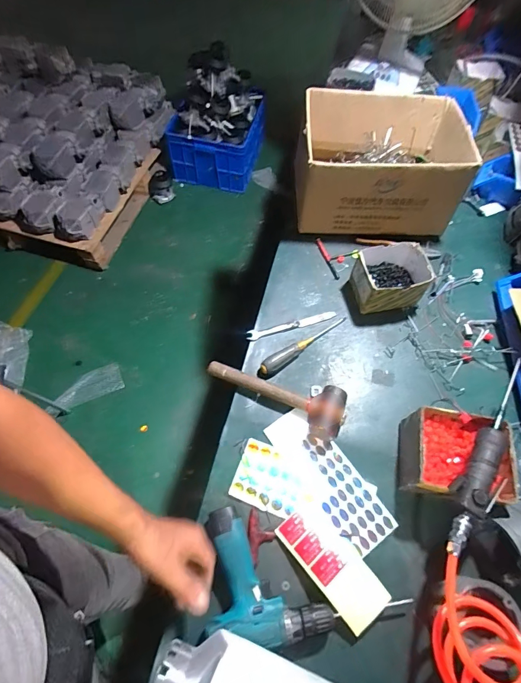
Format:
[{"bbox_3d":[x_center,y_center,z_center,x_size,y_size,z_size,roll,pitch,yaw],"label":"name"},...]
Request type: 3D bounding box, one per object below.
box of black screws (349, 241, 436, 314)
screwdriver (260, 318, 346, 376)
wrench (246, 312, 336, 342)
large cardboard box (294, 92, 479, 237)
[{"bbox_3d":[0.296,-0.146,0.832,0.160,0.094,0.132,-7,62,-7],"label":"box of black screws"},{"bbox_3d":[0.095,0.002,0.782,0.231,0.030,0.027,-34,69,-19],"label":"screwdriver"},{"bbox_3d":[0.071,-0.036,0.809,0.206,0.006,0.023,-15,64,-11],"label":"wrench"},{"bbox_3d":[0.295,-0.449,0.934,0.388,0.209,0.308,3,62,-2],"label":"large cardboard box"}]

